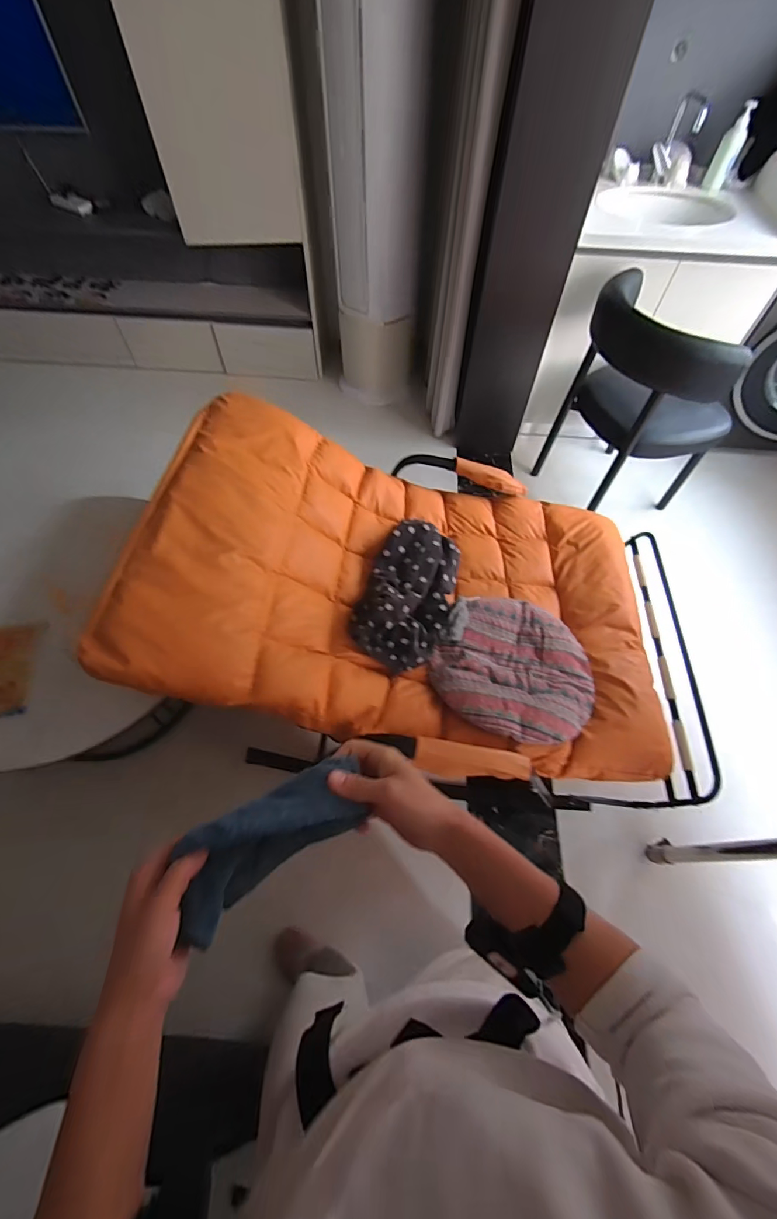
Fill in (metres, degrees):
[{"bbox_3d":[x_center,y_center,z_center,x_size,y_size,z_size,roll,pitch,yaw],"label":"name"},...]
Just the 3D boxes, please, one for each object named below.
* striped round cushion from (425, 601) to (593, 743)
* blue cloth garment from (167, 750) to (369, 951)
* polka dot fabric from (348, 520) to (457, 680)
[{"bbox_3d":[0.330,0.145,1.113,0.377,0.055,0.374,1,59,-1],"label":"striped round cushion"},{"bbox_3d":[-0.103,0.195,0.384,0.168,0.047,0.072,-33,65,-17],"label":"blue cloth garment"},{"bbox_3d":[0.058,-0.060,1.158,0.226,0.140,0.428,16,60,8],"label":"polka dot fabric"}]

